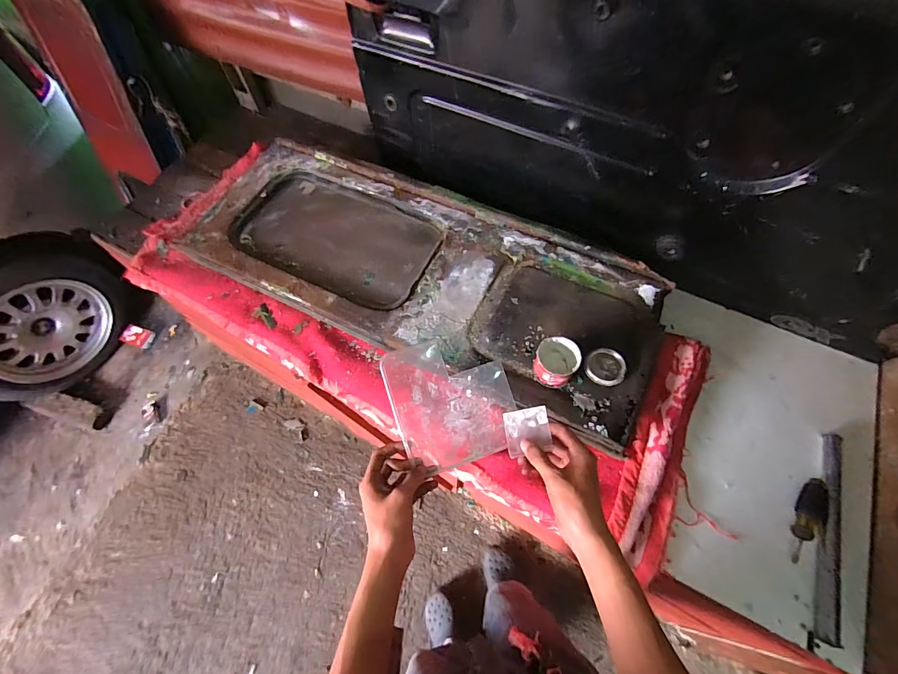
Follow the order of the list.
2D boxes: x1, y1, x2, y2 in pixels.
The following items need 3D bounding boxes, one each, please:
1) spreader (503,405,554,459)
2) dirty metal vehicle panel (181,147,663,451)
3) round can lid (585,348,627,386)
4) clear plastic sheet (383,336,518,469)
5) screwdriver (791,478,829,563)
[{"bbox_3d":[0.097,0.117,0.496,0.055,0.005,0.054,-13,75,13],"label":"spreader"},{"bbox_3d":[-0.071,-0.145,0.842,1.006,0.057,0.395,23,63,11],"label":"dirty metal vehicle panel"},{"bbox_3d":[0.285,0.055,0.724,0.068,0.015,0.072,1,61,-1],"label":"round can lid"},{"bbox_3d":[0.006,0.082,0.527,0.152,0.004,0.162,-16,86,-10],"label":"clear plastic sheet"},{"bbox_3d":[0.600,0.304,0.668,0.037,0.029,0.142,26,79,12],"label":"screwdriver"}]

